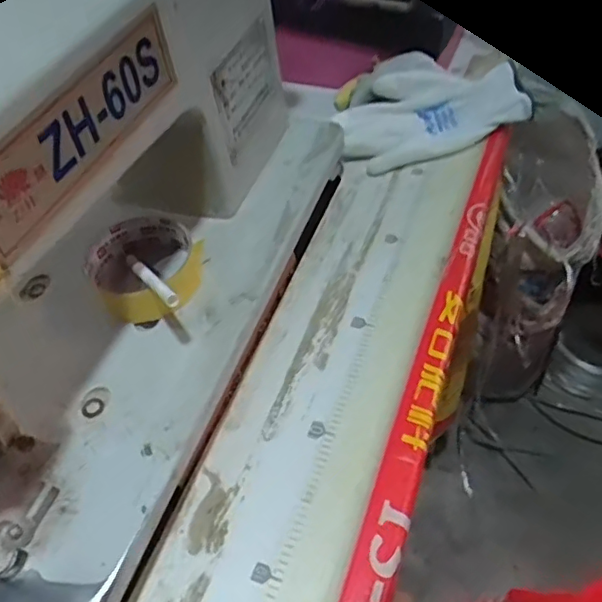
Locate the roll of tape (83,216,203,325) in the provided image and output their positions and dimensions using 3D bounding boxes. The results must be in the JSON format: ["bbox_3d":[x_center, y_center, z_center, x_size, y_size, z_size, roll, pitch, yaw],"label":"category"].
[{"bbox_3d":[-0.119,-0.025,0.439,0.086,0.032,0.076,30,58,25],"label":"roll of tape"}]

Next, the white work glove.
[{"bbox_3d":[0.137,-0.198,0.605,0.194,0.053,0.125,-5,50,-1],"label":"white work glove"}]

